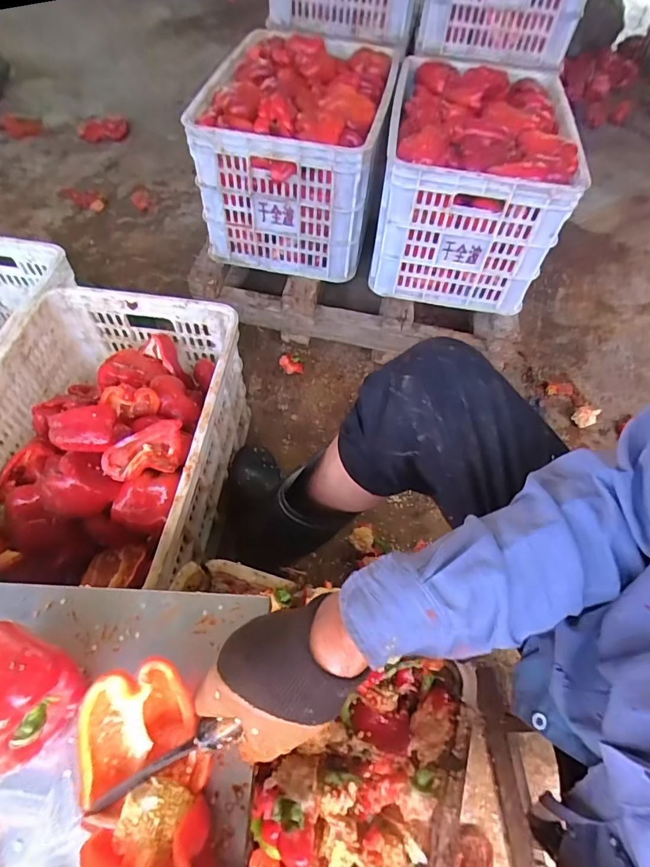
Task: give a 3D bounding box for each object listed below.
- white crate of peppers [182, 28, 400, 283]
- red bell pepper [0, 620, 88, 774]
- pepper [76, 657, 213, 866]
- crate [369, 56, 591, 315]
[{"bbox_3d":[-0.046,-0.678,1.069,0.357,0.297,0.545,11,57,4],"label":"white crate of peppers"},{"bbox_3d":[-0.241,0.198,0.352,0.086,0.075,0.074,24,59,12],"label":"red bell pepper"},{"bbox_3d":[-0.118,0.247,0.285,0.078,0.096,0.159,-17,37,-14],"label":"pepper"},{"bbox_3d":[0.319,-0.576,1.032,0.350,0.299,0.503,11,57,4],"label":"crate"}]

